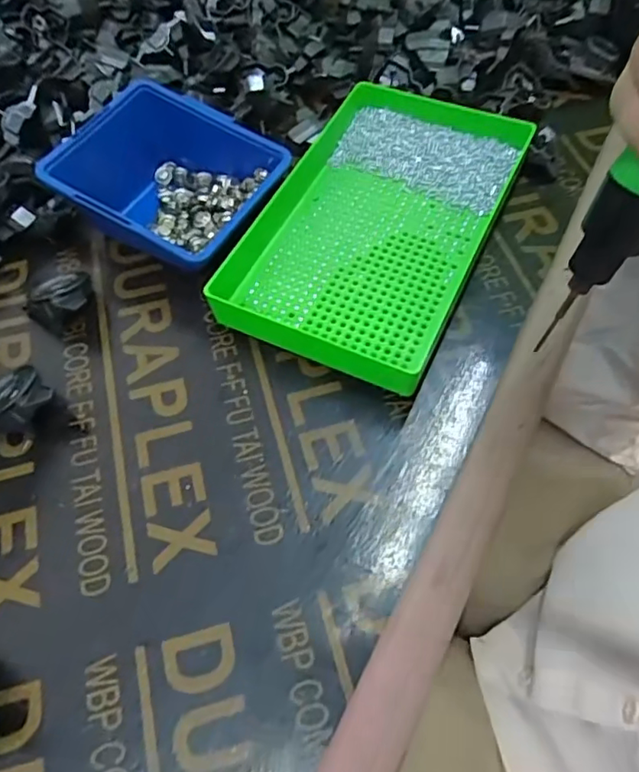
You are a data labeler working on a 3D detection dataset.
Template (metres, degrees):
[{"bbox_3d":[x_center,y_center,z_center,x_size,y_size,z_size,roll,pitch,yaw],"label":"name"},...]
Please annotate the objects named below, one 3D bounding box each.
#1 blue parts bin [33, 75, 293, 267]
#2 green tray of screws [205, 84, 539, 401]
[{"bbox_3d":[-0.117,-0.152,0.428,0.161,0.061,0.122,27,65,17],"label":"blue parts bin"},{"bbox_3d":[0.038,-0.119,0.418,0.157,0.035,0.245,22,64,15],"label":"green tray of screws"}]

